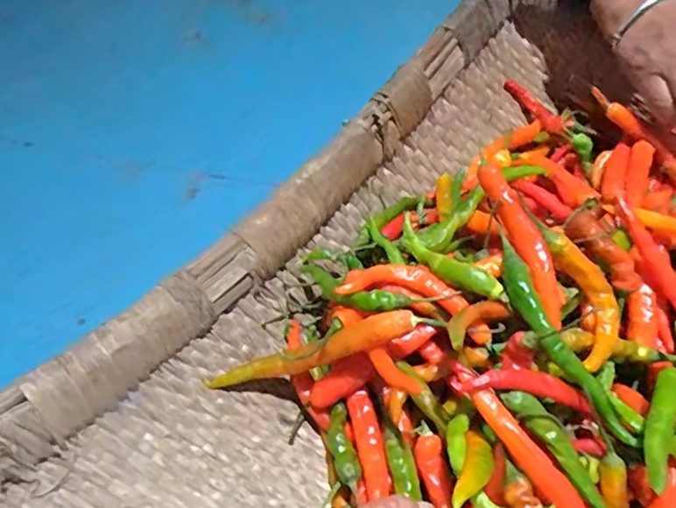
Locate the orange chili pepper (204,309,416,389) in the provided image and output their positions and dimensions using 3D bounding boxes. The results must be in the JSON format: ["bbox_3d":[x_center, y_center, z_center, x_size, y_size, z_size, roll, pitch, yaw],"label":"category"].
[{"bbox_3d":[-0.019,0.061,0.328,0.137,0.017,0.018,-22,42,25],"label":"orange chili pepper"}]

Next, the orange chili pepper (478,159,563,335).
[{"bbox_3d":[0.110,-0.007,0.320,0.019,0.014,0.100,-17,72,-10],"label":"orange chili pepper"}]

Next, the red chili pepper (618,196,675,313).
[{"bbox_3d":[0.205,0.012,0.340,0.015,0.014,0.102,-30,83,-20],"label":"red chili pepper"}]

